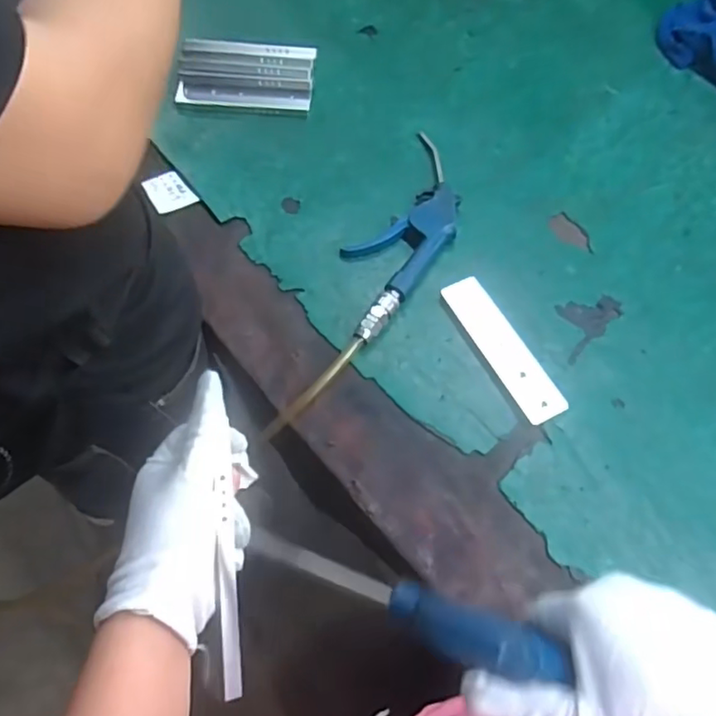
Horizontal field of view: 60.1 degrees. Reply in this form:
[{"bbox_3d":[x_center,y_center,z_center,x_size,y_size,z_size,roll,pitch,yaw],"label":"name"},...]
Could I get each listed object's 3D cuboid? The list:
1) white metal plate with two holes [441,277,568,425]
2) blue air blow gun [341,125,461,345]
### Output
[{"bbox_3d":[0.134,-0.009,0.578,0.038,0.012,0.155,-26,66,-12],"label":"white metal plate with two holes"},{"bbox_3d":[0.049,-0.131,0.630,0.089,0.023,0.264,24,67,12],"label":"blue air blow gun"}]

